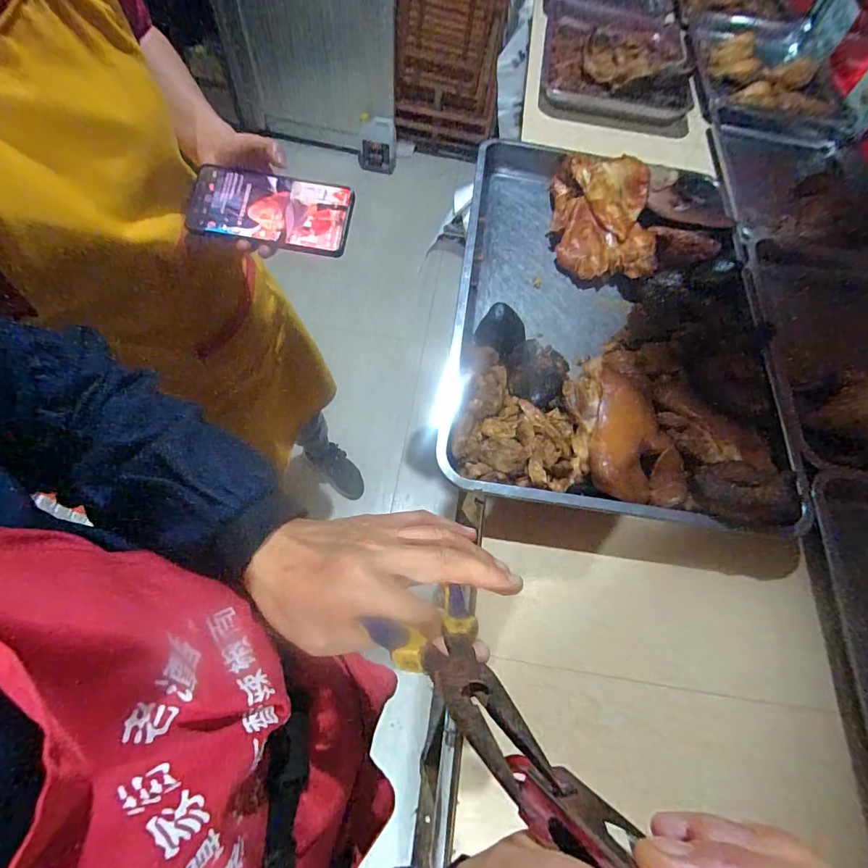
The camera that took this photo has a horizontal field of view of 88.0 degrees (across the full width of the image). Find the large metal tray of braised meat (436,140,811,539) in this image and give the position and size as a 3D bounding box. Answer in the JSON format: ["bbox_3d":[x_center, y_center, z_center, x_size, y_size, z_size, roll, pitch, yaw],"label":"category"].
[{"bbox_3d":[0.223,-0.173,0.590,0.374,0.068,0.581,9,63,0],"label":"large metal tray of braised meat"}]

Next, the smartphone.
[{"bbox_3d":[-0.168,-0.230,0.462,0.163,0.009,0.075,10,85,-1],"label":"smartphone"}]

